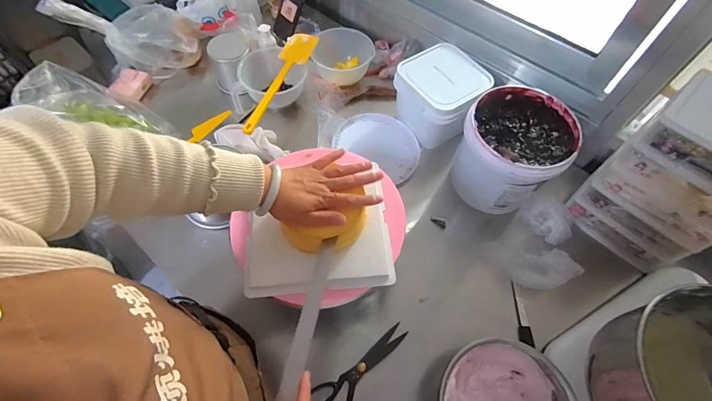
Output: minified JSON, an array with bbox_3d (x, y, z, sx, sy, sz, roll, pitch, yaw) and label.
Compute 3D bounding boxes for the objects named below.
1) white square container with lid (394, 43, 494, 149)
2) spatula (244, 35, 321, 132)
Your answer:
[{"bbox_3d":[0.192,-0.236,0.830,0.168,0.144,0.169,-38,67,-19],"label":"white square container with lid"},{"bbox_3d":[-0.176,-0.271,0.813,0.074,0.026,0.329,16,62,8],"label":"spatula"}]

